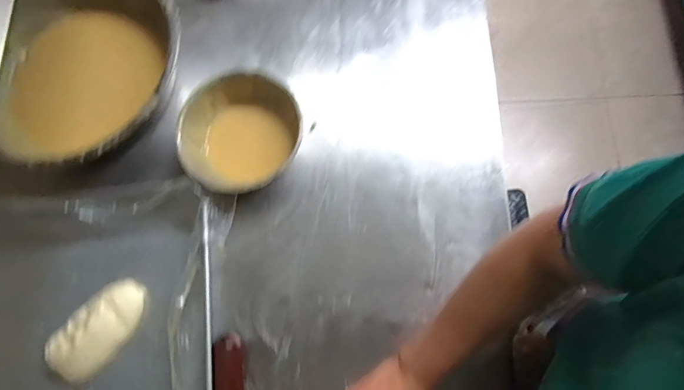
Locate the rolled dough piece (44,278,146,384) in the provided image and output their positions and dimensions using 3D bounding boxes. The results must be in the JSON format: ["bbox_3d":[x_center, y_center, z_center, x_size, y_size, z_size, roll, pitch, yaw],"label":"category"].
[{"bbox_3d":[-0.318,0.175,0.518,0.076,0.027,0.134,40,81,12],"label":"rolled dough piece"}]

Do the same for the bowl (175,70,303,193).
[{"bbox_3d":[-0.138,-0.084,0.549,0.152,0.059,0.164,-1,75,4],"label":"bowl"}]

